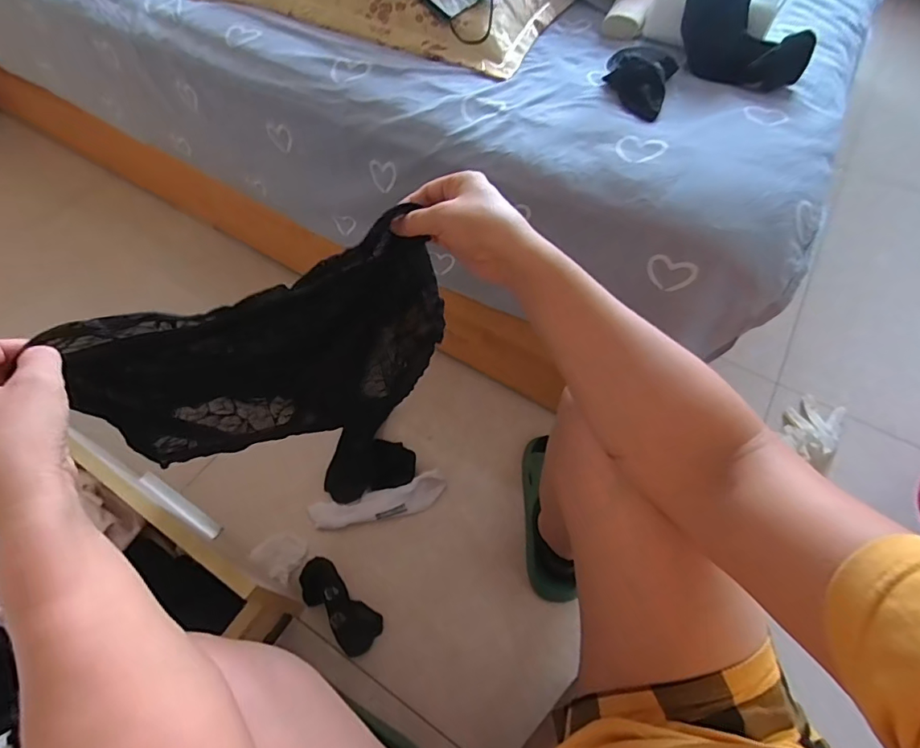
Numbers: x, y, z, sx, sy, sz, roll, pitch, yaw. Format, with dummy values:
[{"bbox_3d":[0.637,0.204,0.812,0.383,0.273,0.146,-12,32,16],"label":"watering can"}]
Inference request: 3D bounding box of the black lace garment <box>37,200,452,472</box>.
[{"bbox_3d":[-0.162,-0.002,0.467,0.311,0.250,0.051,-23,61,-15],"label":"black lace garment"}]

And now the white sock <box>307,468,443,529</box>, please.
[{"bbox_3d":[-0.130,0.207,0.757,0.213,0.026,0.052,-13,59,-9],"label":"white sock"}]

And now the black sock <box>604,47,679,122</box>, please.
[{"bbox_3d":[0.203,-0.337,0.535,0.072,0.033,0.098,18,59,10],"label":"black sock"}]

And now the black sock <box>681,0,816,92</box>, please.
[{"bbox_3d":[0.327,-0.389,0.542,0.153,0.081,0.043,28,62,16],"label":"black sock"}]

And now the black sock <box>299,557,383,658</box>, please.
[{"bbox_3d":[-0.179,0.331,0.678,0.150,0.048,0.060,37,64,20],"label":"black sock"}]

